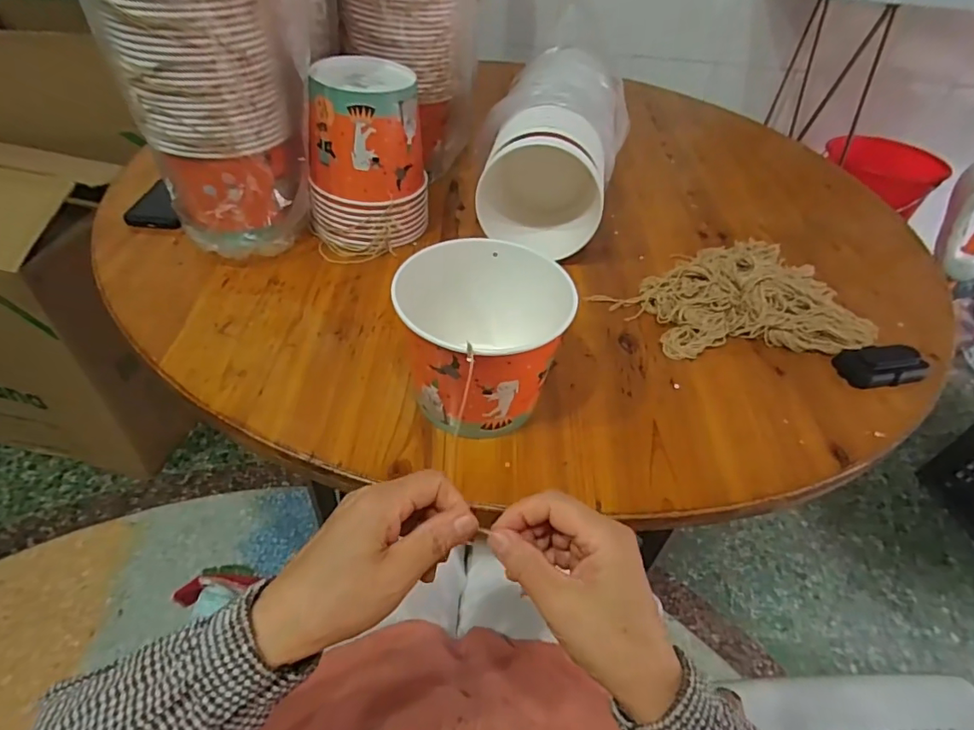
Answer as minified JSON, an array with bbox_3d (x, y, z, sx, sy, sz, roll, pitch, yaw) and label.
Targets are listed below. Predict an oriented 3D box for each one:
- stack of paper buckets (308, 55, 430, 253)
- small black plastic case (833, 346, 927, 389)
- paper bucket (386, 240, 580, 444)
[{"bbox_3d":[-0.161,-0.282,0.716,0.156,0.198,0.154,-2,45,-8],"label":"stack of paper buckets"},{"bbox_3d":[0.476,-0.003,0.629,0.111,0.025,0.054,-4,45,-9],"label":"small black plastic case"},{"bbox_3d":[-0.005,-0.023,0.520,0.159,0.129,0.158,3,45,-3],"label":"paper bucket"}]

